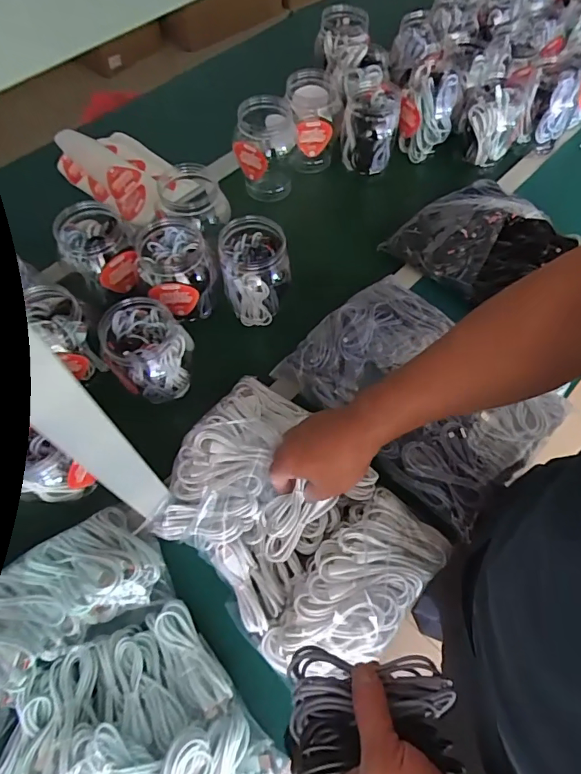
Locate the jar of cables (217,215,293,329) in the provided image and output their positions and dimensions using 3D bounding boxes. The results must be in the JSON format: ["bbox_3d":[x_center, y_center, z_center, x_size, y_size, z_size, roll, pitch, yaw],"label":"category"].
[{"bbox_3d":[-0.052,-0.174,0.708,0.095,0.138,0.097,0,62,0],"label":"jar of cables"}]

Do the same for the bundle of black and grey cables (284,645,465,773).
[{"bbox_3d":[0.058,0.235,0.327,0.119,0.038,0.080,4,62,2],"label":"bundle of black and grey cables"}]

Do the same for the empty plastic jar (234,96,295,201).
[{"bbox_3d":[-0.046,-0.433,0.860,0.107,0.159,0.097,-1,62,-1],"label":"empty plastic jar"}]

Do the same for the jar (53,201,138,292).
[{"bbox_3d":[-0.288,-0.202,0.704,0.094,0.117,0.097,0,62,0],"label":"jar"}]

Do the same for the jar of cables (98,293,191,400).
[{"bbox_3d":[-0.189,-0.048,0.633,0.106,0.119,0.095,-16,63,-8],"label":"jar of cables"}]

